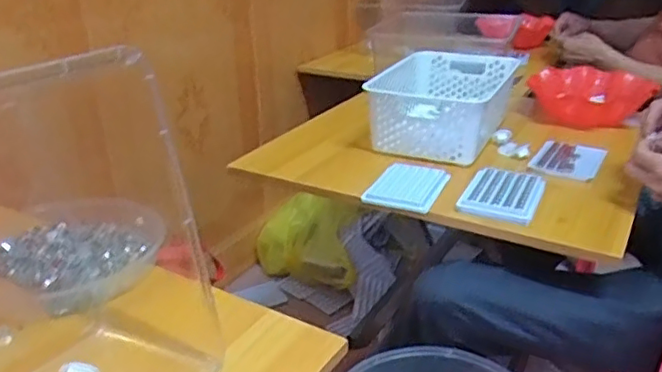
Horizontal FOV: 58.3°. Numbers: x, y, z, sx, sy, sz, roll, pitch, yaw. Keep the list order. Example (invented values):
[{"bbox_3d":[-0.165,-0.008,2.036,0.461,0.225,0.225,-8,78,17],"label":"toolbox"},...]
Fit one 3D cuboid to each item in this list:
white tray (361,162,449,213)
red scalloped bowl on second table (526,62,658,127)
[{"bbox_3d":[0.115,0.000,0.870,0.095,0.020,0.117,11,28,24],"label":"white tray"},{"bbox_3d":[0.496,-0.178,1.164,0.207,0.079,0.147,-10,27,-19],"label":"red scalloped bowl on second table"}]

